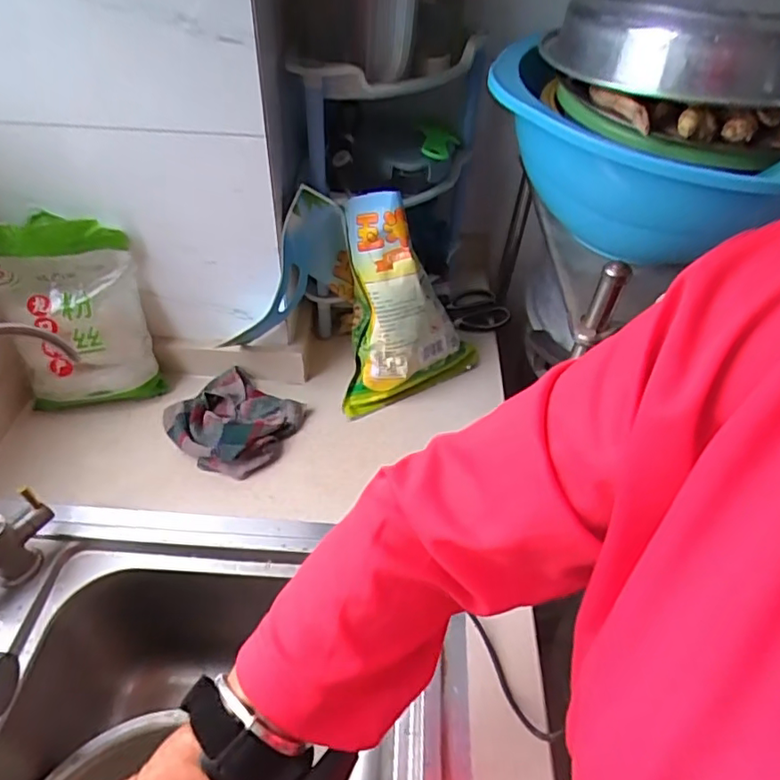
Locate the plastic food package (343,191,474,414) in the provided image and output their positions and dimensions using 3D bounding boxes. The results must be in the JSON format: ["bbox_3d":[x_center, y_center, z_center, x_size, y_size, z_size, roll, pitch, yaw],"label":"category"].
[{"bbox_3d":[0.005,-0.109,0.687,0.174,0.246,0.084,-24,29,-25],"label":"plastic food package"}]

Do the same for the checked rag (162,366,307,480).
[{"bbox_3d":[-0.183,0.034,0.669,0.139,0.034,0.123,21,47,18],"label":"checked rag"}]

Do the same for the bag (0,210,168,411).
[{"bbox_3d":[-0.346,-0.075,0.641,0.141,0.218,0.071,-11,46,-14],"label":"bag"}]

